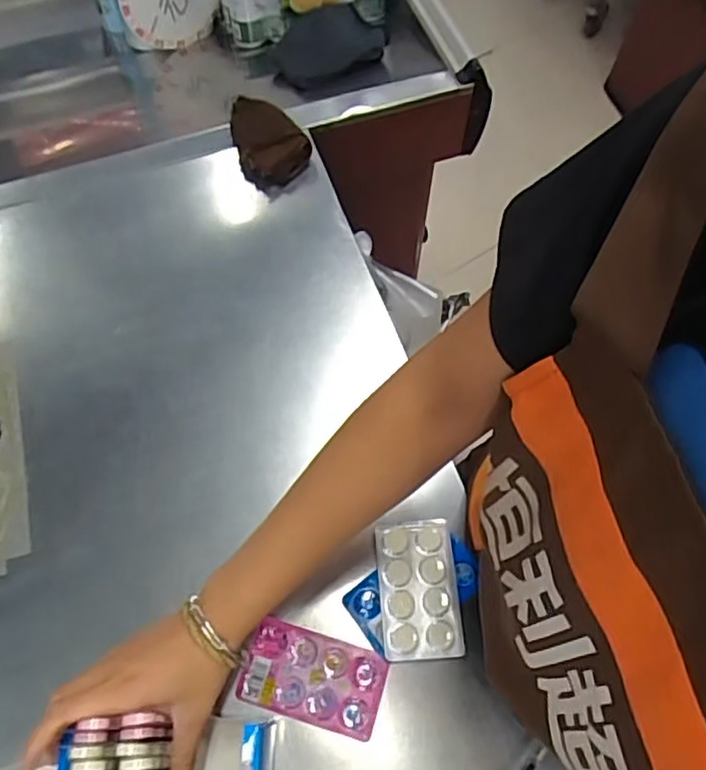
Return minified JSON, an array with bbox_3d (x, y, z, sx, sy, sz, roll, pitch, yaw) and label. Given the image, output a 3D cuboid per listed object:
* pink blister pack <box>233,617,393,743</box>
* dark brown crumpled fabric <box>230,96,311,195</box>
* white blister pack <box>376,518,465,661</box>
[{"bbox_3d":[-0.032,0.231,0.509,0.110,0.013,0.065,13,63,9],"label":"pink blister pack"},{"bbox_3d":[-0.096,-0.277,0.735,0.078,0.049,0.103,-25,66,-10],"label":"dark brown crumpled fabric"},{"bbox_3d":[0.054,0.168,0.533,0.064,0.011,0.109,-5,66,0],"label":"white blister pack"}]

